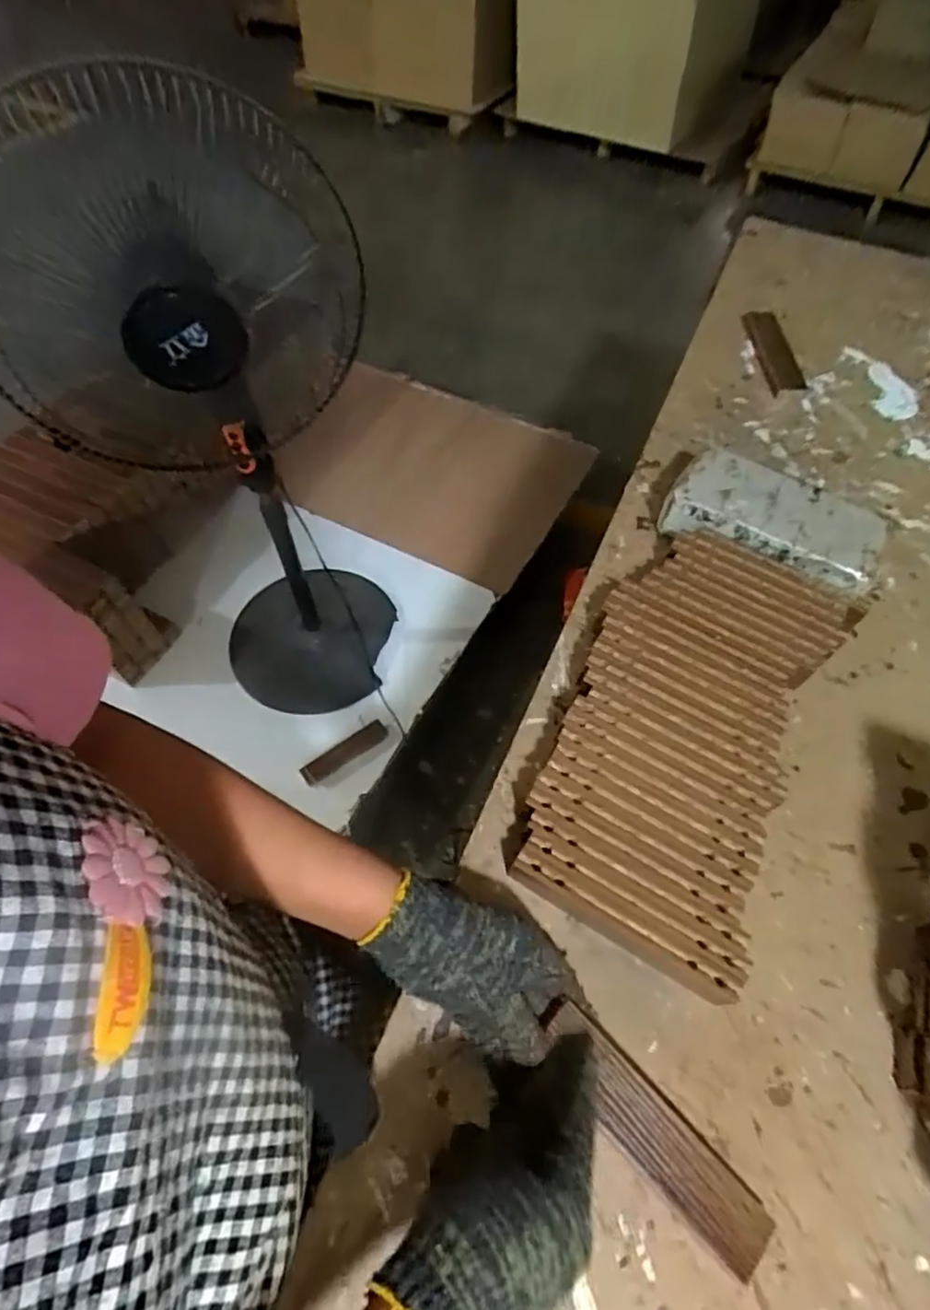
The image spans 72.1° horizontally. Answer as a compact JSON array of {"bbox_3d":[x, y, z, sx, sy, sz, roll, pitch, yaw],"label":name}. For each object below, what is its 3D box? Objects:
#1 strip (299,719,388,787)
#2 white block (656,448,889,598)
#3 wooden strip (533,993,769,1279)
[{"bbox_3d":[-0.233,0.191,1.241,0.178,0.008,0.042,-32,74,-8],"label":"strip"},{"bbox_3d":[0.300,-0.126,0.634,0.198,0.064,0.098,26,62,13],"label":"white block"},{"bbox_3d":[0.118,0.298,0.403,0.044,0.017,0.171,-37,74,-22],"label":"wooden strip"}]

